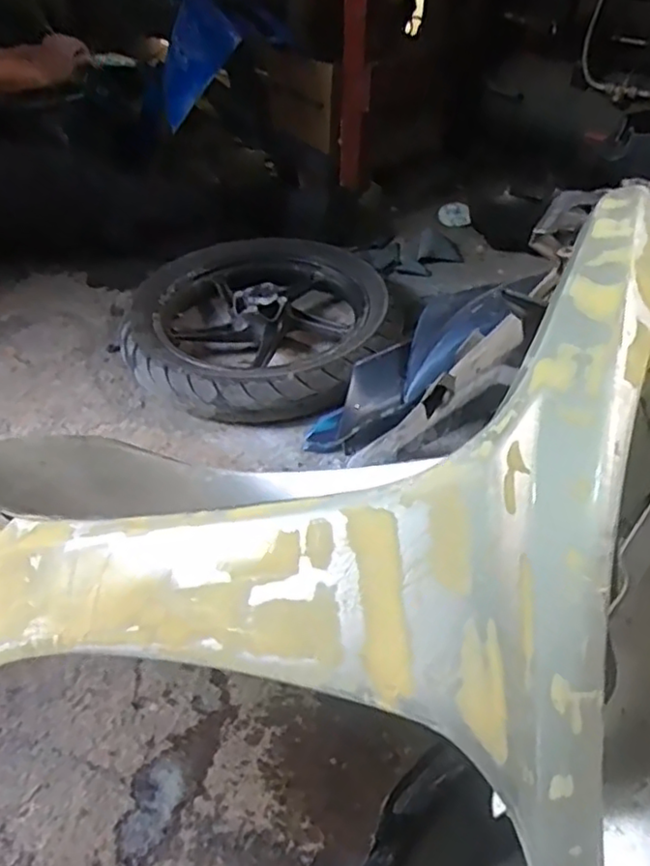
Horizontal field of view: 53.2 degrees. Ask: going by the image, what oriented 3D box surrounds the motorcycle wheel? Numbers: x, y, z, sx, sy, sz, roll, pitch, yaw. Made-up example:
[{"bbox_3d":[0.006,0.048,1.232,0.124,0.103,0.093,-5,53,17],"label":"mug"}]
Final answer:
[{"bbox_3d":[-0.111,-0.184,1.139,0.446,0.093,0.431,0,45,0],"label":"motorcycle wheel"}]

